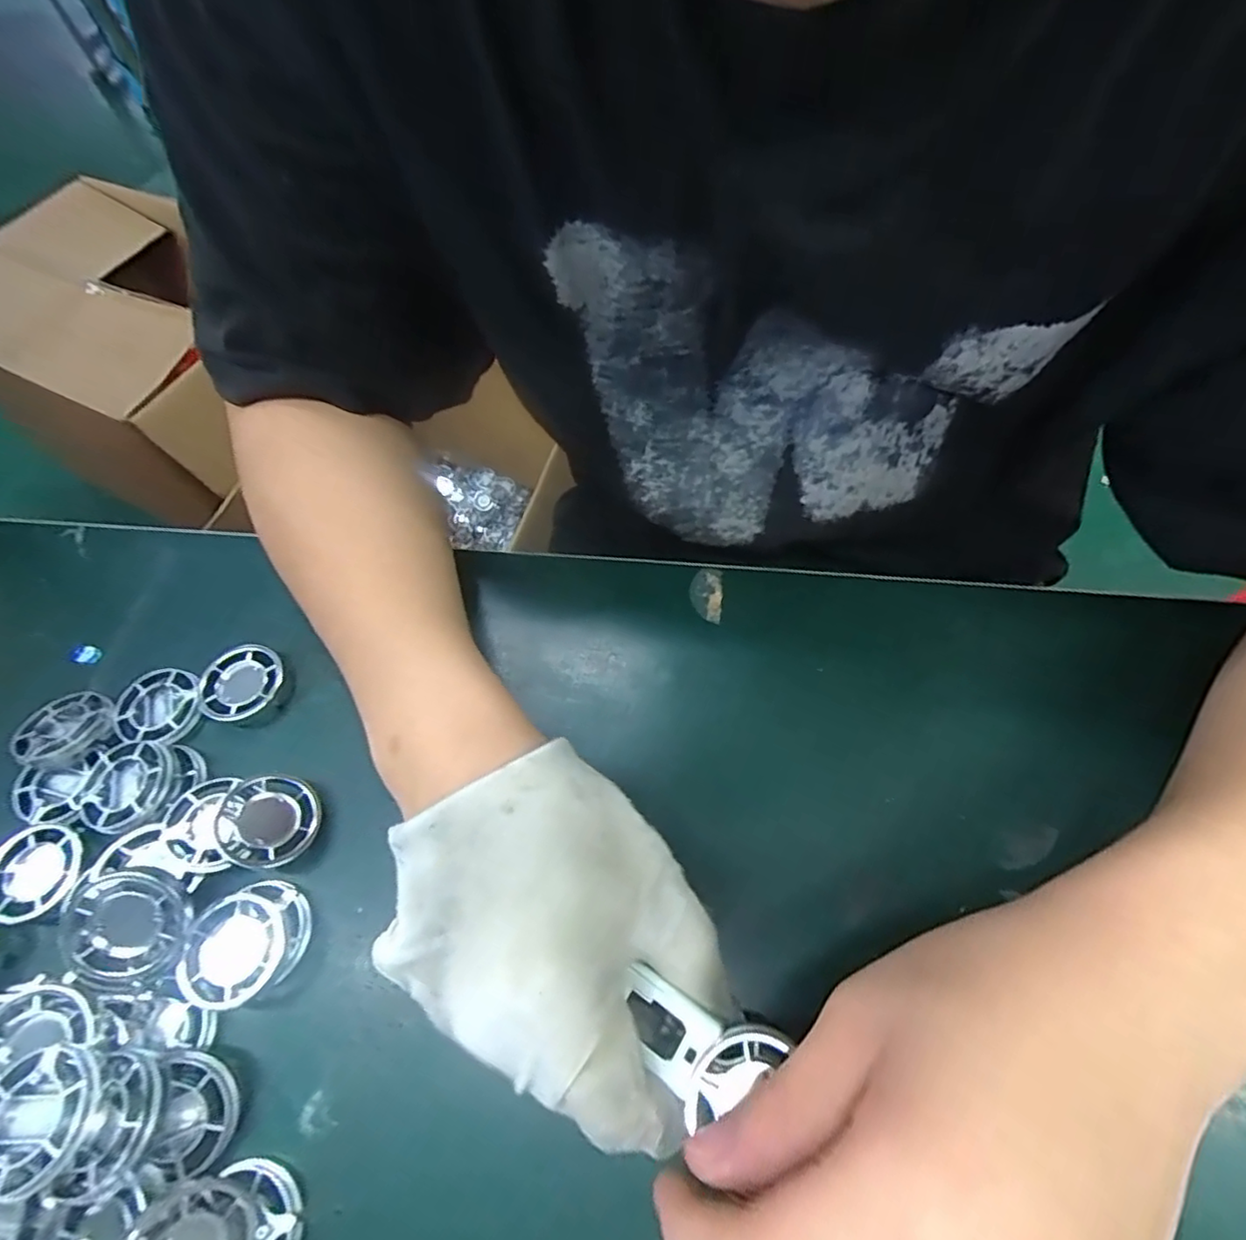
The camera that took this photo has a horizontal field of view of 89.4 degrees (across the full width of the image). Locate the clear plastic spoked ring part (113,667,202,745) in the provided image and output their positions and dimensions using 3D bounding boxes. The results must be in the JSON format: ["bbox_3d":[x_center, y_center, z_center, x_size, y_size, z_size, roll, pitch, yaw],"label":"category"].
[{"bbox_3d":[-0.220,0.042,0.300,0.040,0.010,0.036,21,67,13],"label":"clear plastic spoked ring part"}]

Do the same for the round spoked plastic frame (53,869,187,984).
[{"bbox_3d":[-0.181,0.112,0.229,0.038,0.008,0.036,-1,93,-20],"label":"round spoked plastic frame"}]

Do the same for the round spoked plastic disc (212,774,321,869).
[{"bbox_3d":[-0.148,0.084,0.263,0.038,0.008,0.036,7,64,-14],"label":"round spoked plastic disc"}]

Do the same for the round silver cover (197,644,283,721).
[{"bbox_3d":[-0.182,0.031,0.302,0.034,0.013,0.037,-2,63,3],"label":"round silver cover"}]

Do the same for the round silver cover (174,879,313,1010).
[{"bbox_3d":[-0.145,0.125,0.244,0.036,0.019,0.043,26,68,16],"label":"round silver cover"}]

